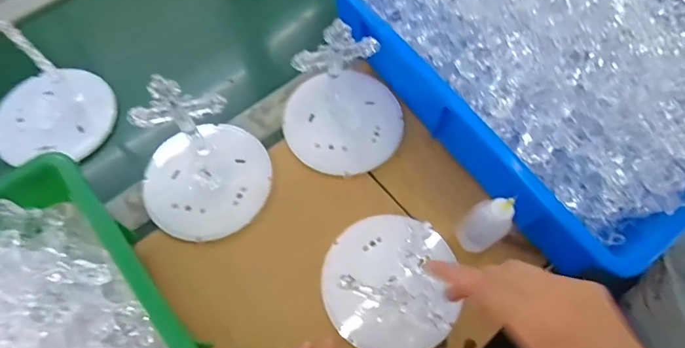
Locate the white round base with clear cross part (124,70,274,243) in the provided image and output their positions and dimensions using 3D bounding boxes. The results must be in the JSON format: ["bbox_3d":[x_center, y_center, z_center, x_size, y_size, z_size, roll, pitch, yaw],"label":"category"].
[{"bbox_3d":[-0.136,-0.017,0.408,0.124,0.110,0.122,1,64,-3],"label":"white round base with clear cross part"}]

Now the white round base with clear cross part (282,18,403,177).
[{"bbox_3d":[0.003,-0.079,0.439,0.124,0.119,0.116,1,64,-3],"label":"white round base with clear cross part"}]

